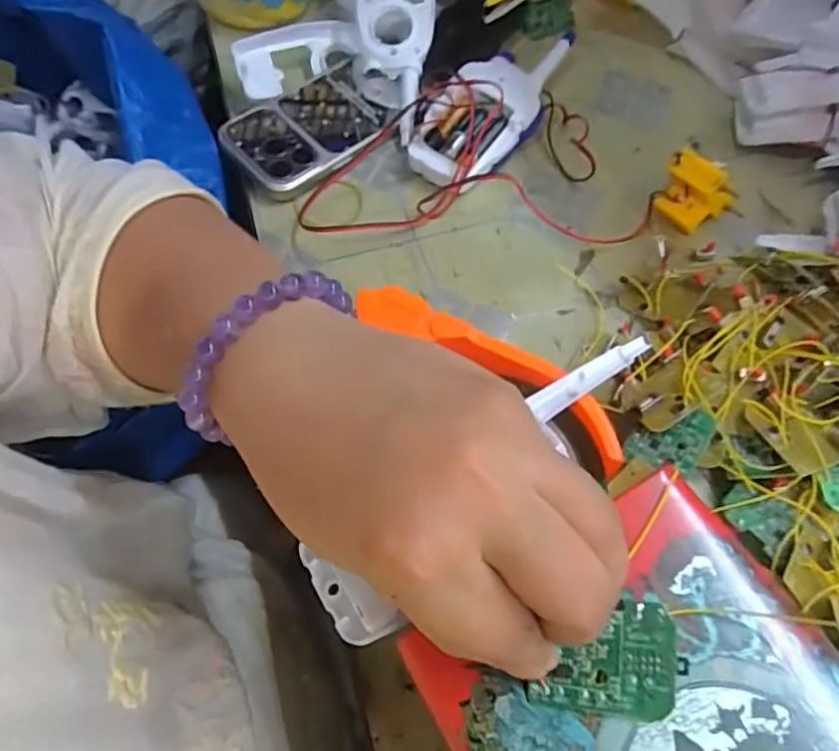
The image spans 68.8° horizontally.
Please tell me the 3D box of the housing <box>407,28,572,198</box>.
[{"bbox_3d":[0.055,-0.198,0.444,0.067,0.045,0.166,32,65,18],"label":"housing"}]

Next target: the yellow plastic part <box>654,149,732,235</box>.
[{"bbox_3d":[0.175,-0.118,0.391,0.040,0.045,0.025,36,54,20],"label":"yellow plastic part"}]

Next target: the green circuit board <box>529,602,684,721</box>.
[{"bbox_3d":[0.055,0.087,0.185,0.043,0.004,0.032,-5,81,9],"label":"green circuit board"}]

